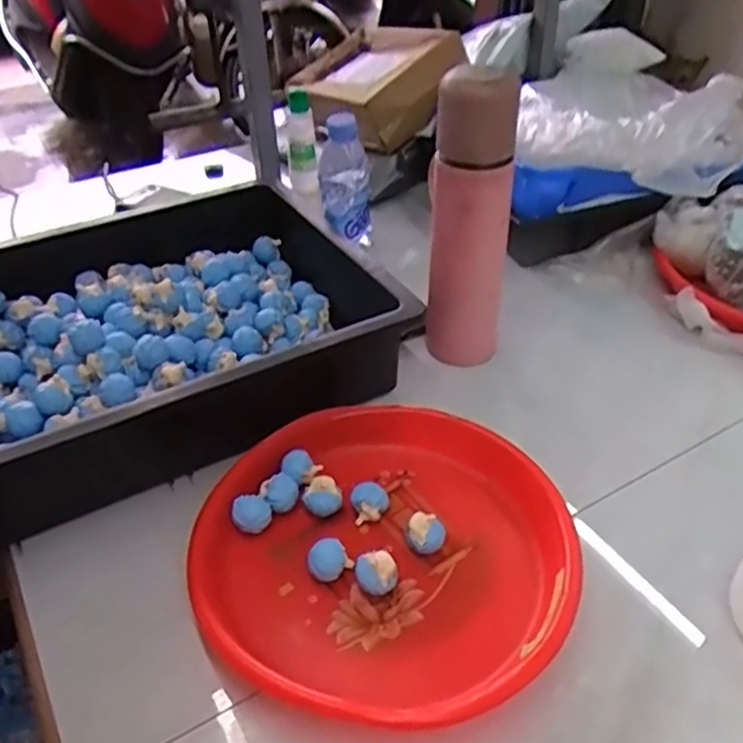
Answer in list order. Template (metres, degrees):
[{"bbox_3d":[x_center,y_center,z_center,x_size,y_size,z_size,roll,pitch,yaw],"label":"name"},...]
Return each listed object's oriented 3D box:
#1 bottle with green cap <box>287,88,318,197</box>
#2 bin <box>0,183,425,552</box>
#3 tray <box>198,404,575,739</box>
[{"bbox_3d":[-0.092,-0.297,0.916,0.036,0.128,0.030,-6,39,-5],"label":"bottle with green cap"},{"bbox_3d":[-0.221,-0.022,0.626,0.455,0.099,0.305,-21,42,-22],"label":"bin"},{"bbox_3d":[0.012,0.120,0.496,0.243,0.033,0.253,16,42,21],"label":"tray"}]

